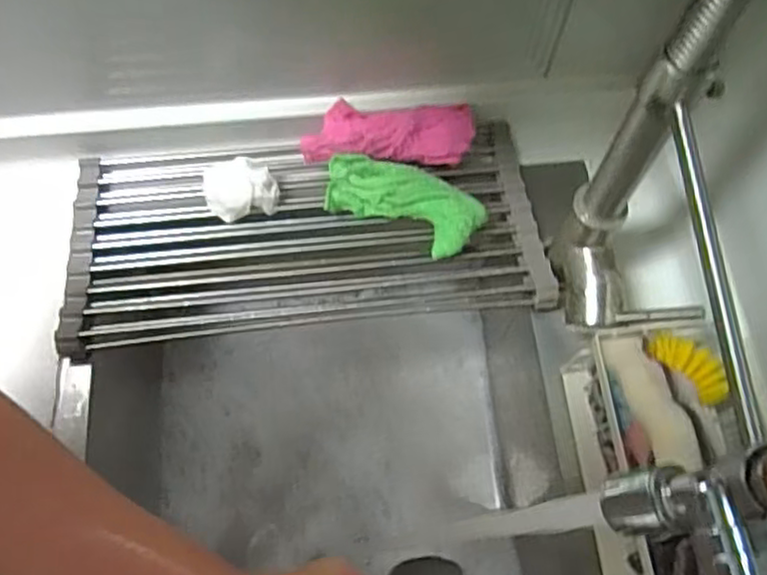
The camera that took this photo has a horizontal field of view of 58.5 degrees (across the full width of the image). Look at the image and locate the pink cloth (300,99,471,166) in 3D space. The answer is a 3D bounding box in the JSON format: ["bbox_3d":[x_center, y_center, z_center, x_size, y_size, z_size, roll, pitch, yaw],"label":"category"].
[{"bbox_3d":[0.004,-0.128,0.569,0.139,0.017,0.047,1,101,-1],"label":"pink cloth"}]

